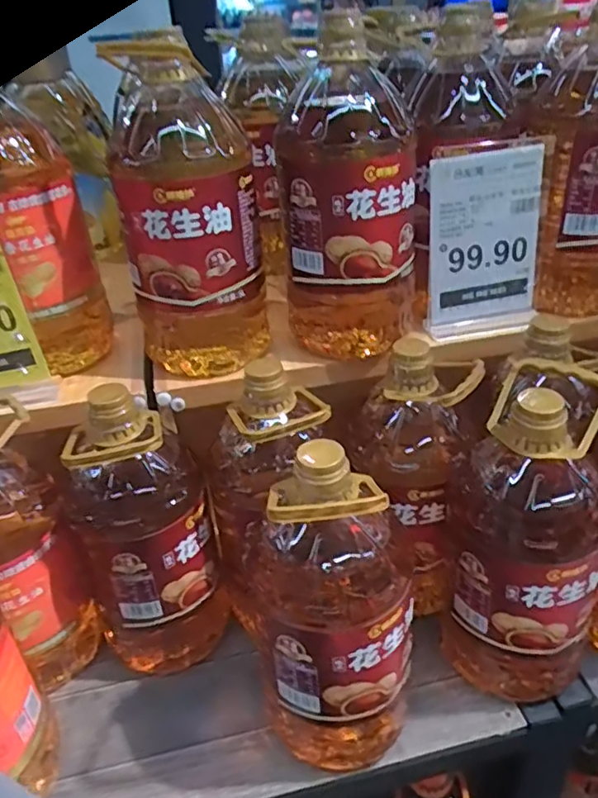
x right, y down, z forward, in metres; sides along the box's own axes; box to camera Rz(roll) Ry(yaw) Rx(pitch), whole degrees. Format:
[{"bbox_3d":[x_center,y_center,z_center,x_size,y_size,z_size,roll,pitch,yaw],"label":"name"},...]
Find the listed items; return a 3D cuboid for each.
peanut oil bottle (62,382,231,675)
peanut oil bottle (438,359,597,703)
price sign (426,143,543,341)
[{"bbox_3d":[-0.175,0.146,0.695,0.145,0.332,0.139,-15,31,-14],"label":"peanut oil bottle"},{"bbox_3d":[0.228,0.148,0.638,0.150,0.339,0.138,7,33,22],"label":"peanut oil bottle"},{"bbox_3d":[0.232,-0.190,0.769,0.145,0.219,0.017,-9,25,-7],"label":"price sign"}]

